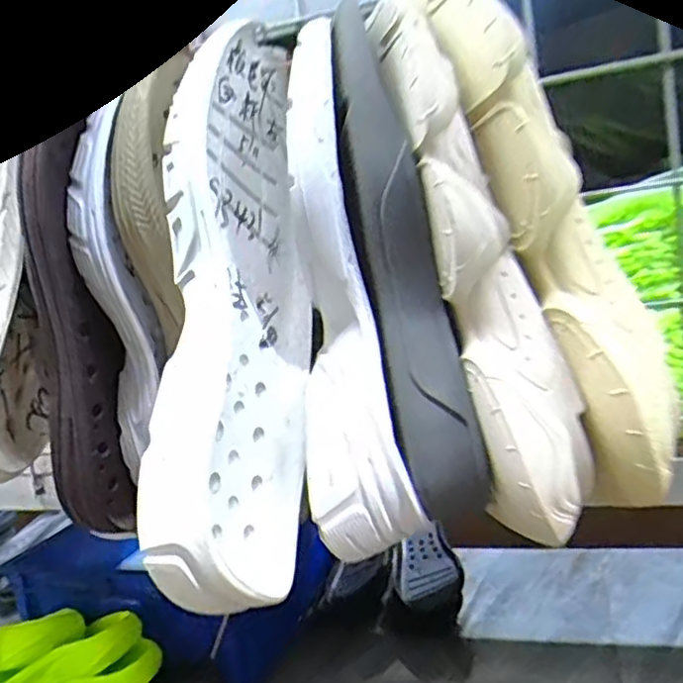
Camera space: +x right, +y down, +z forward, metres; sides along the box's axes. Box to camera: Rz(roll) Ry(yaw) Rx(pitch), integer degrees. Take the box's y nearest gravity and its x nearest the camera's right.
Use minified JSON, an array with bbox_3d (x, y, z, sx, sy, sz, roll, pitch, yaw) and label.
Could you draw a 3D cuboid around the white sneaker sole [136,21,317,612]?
[{"bbox_3d":[-0.046,-0.025,0.337,0.056,0.287,0.096,-5,-17,19],"label":"white sneaker sole"}]

